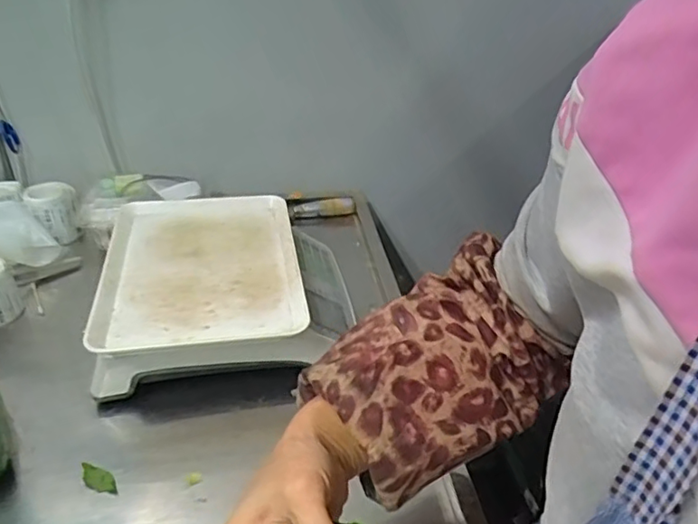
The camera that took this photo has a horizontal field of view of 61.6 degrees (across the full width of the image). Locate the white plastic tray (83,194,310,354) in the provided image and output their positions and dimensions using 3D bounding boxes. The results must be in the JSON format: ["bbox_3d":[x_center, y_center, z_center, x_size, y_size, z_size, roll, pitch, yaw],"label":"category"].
[{"bbox_3d":[-0.167,-0.004,0.666,0.208,0.019,0.275,-4,34,-10],"label":"white plastic tray"}]

